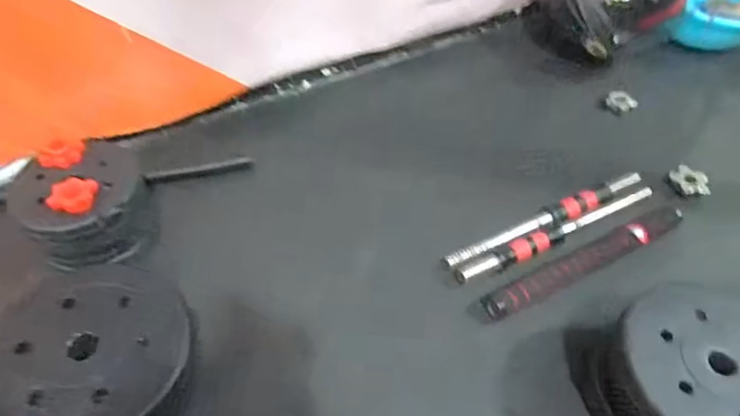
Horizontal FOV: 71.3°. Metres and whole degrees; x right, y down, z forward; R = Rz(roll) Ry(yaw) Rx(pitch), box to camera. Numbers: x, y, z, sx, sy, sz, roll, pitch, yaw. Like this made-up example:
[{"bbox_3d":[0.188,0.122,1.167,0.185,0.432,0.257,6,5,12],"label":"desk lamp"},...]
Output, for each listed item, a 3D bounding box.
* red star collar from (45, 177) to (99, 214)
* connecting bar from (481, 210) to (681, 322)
[{"bbox_3d":[-0.378,-0.014,0.660,0.059,0.035,0.047,-30,59,-27],"label":"red star collar"},{"bbox_3d":[0.340,0.077,0.808,0.384,0.034,0.045,-20,55,-21],"label":"connecting bar"}]

